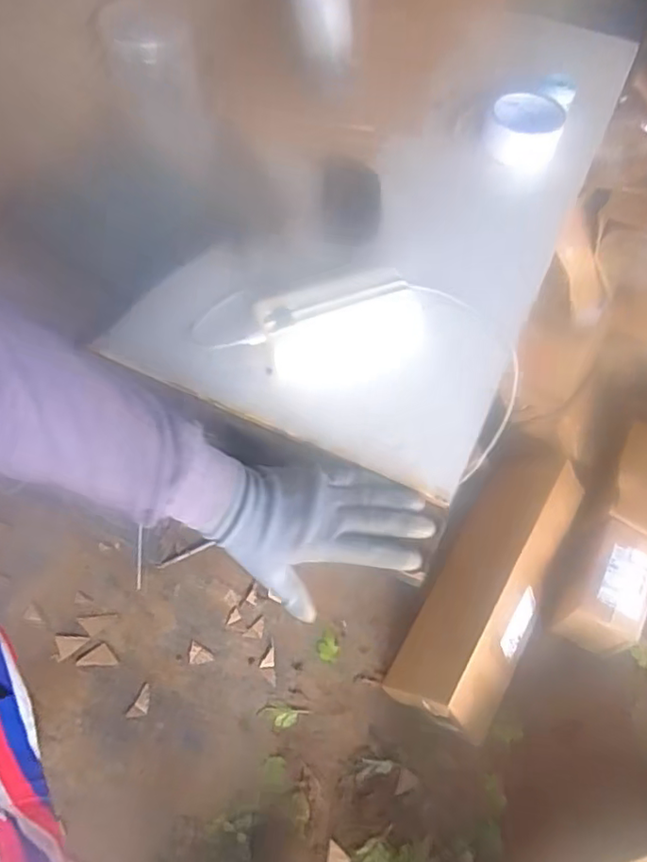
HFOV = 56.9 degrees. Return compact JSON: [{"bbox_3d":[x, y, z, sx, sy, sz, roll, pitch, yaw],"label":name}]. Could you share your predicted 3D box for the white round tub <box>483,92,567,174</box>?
[{"bbox_3d":[0.247,-0.372,0.741,0.084,0.053,0.080,16,60,5],"label":"white round tub"}]

